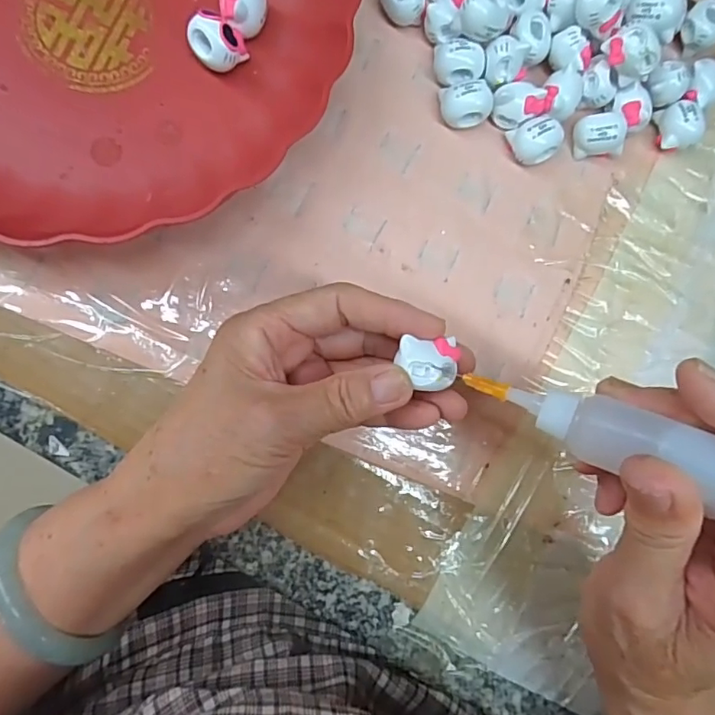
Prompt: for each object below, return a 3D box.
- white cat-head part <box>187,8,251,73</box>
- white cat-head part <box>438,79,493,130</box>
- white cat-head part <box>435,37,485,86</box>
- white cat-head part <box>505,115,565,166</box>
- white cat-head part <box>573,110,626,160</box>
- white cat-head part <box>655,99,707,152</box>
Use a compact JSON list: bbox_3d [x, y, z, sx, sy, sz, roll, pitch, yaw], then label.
[{"bbox_3d":[-0.068,-0.151,0.256,0.022,0.021,0.025,-44,92,-9],"label":"white cat-head part"},{"bbox_3d":[0.056,-0.129,0.273,0.026,0.020,0.018,-7,86,-9],"label":"white cat-head part"},{"bbox_3d":[0.052,-0.153,0.276,0.024,0.019,0.020,-16,88,-9],"label":"white cat-head part"},{"bbox_3d":[0.093,-0.113,0.277,0.024,0.019,0.022,-23,89,-9],"label":"white cat-head part"},{"bbox_3d":[0.129,-0.119,0.284,0.023,0.019,0.020,-7,87,-9],"label":"white cat-head part"},{"bbox_3d":[0.176,-0.126,0.289,0.017,0.020,0.024,-3,86,-9],"label":"white cat-head part"}]

